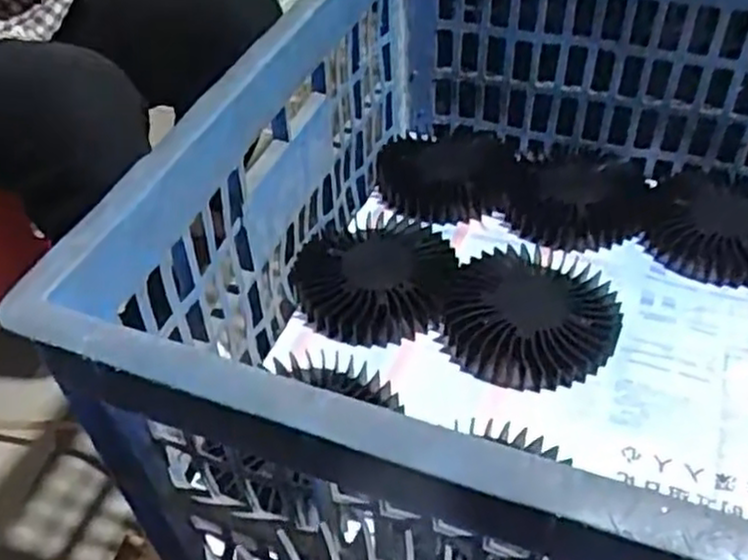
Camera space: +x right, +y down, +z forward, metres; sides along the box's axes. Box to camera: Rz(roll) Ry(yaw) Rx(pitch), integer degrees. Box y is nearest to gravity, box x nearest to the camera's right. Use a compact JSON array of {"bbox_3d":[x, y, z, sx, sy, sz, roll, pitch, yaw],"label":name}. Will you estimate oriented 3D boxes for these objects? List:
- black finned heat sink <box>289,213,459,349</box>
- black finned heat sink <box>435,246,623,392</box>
[{"bbox_3d":[0.002,-0.008,0.728,0.150,0.038,0.157,-1,44,1],"label":"black finned heat sink"},{"bbox_3d":[0.149,0.028,0.697,0.157,0.043,0.160,13,46,15],"label":"black finned heat sink"}]

